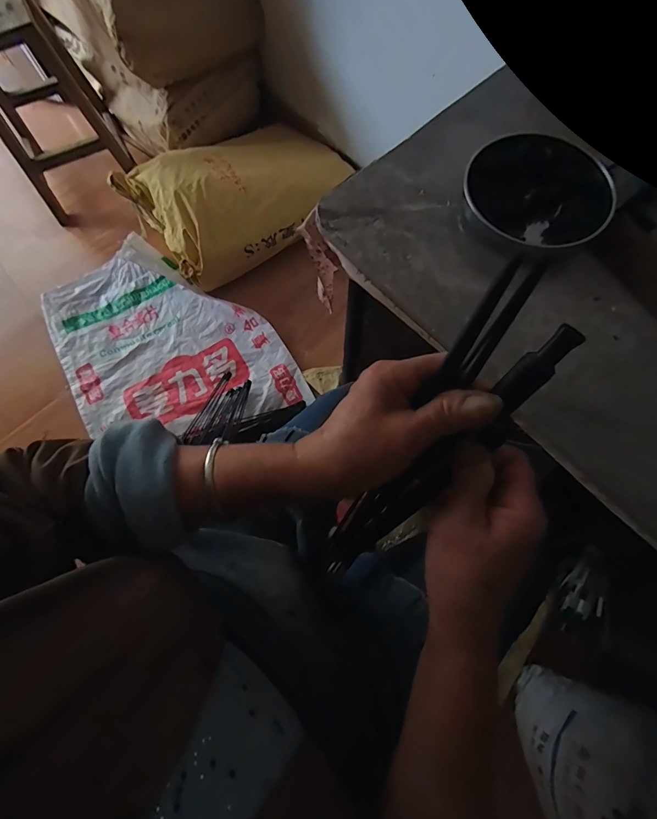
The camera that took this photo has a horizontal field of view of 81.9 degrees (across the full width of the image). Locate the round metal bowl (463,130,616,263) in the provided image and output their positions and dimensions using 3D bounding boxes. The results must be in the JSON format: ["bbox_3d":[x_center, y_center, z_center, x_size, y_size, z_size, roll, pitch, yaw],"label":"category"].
[{"bbox_3d":[0.202,-0.210,0.371,0.132,0.022,0.125,0,74,1],"label":"round metal bowl"}]

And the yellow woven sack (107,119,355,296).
[{"bbox_3d":[-0.274,-0.696,1.186,0.614,0.179,0.460,-39,77,-10],"label":"yellow woven sack"}]

